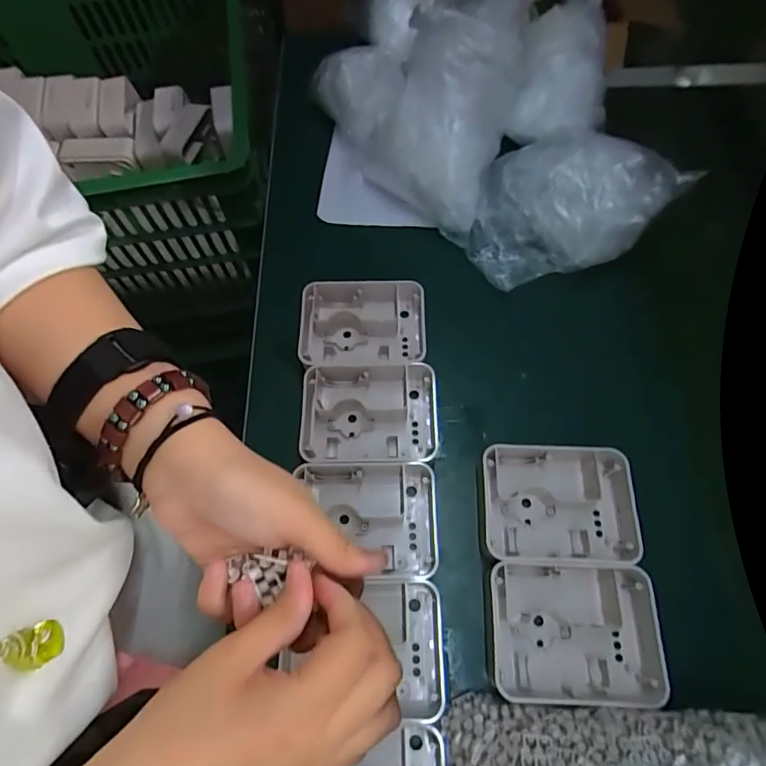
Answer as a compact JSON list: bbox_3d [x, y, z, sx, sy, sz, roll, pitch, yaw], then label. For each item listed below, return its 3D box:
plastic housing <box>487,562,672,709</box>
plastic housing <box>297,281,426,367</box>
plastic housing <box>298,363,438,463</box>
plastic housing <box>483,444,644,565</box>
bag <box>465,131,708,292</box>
[{"bbox_3d":[0.157,0.201,0.391,0.136,0.040,0.098,2,66,2],"label":"plastic housing"},{"bbox_3d":[-0.021,-0.059,0.509,0.130,0.035,0.092,-2,66,1],"label":"plastic housing"},{"bbox_3d":[-0.015,0.031,0.474,0.133,0.034,0.101,0,66,1],"label":"plastic housing"},{"bbox_3d":[0.158,0.110,0.433,0.136,0.042,0.100,1,66,2],"label":"plastic housing"},{"bbox_3d":[0.191,-0.199,0.529,0.189,0.097,0.144,-11,67,-3],"label":"bag"}]

